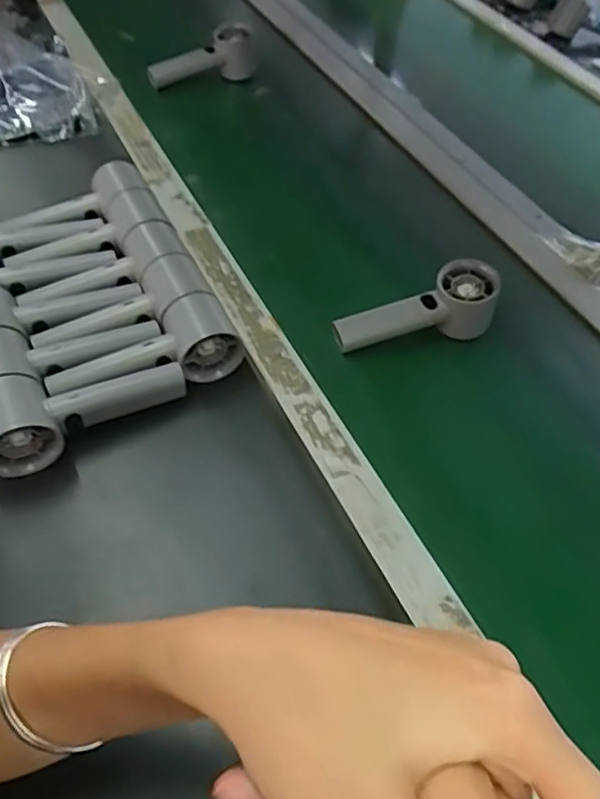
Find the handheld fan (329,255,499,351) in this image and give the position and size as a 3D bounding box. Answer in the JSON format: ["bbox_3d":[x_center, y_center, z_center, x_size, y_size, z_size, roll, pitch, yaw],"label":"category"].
[{"bbox_3d":[0.111,-0.079,0.592,0.160,0.061,0.051,-18,54,1],"label":"handheld fan"}]

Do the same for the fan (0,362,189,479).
[{"bbox_3d":[-0.169,0.006,0.481,0.158,0.061,0.054,-19,56,-19],"label":"fan"}]

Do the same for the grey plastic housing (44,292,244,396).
[{"bbox_3d":[-0.130,-0.037,0.512,0.158,0.054,0.053,-17,55,-18],"label":"grey plastic housing"}]

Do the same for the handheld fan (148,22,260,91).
[{"bbox_3d":[-0.129,-0.465,0.831,0.159,0.063,0.030,-26,60,-25],"label":"handheld fan"}]

